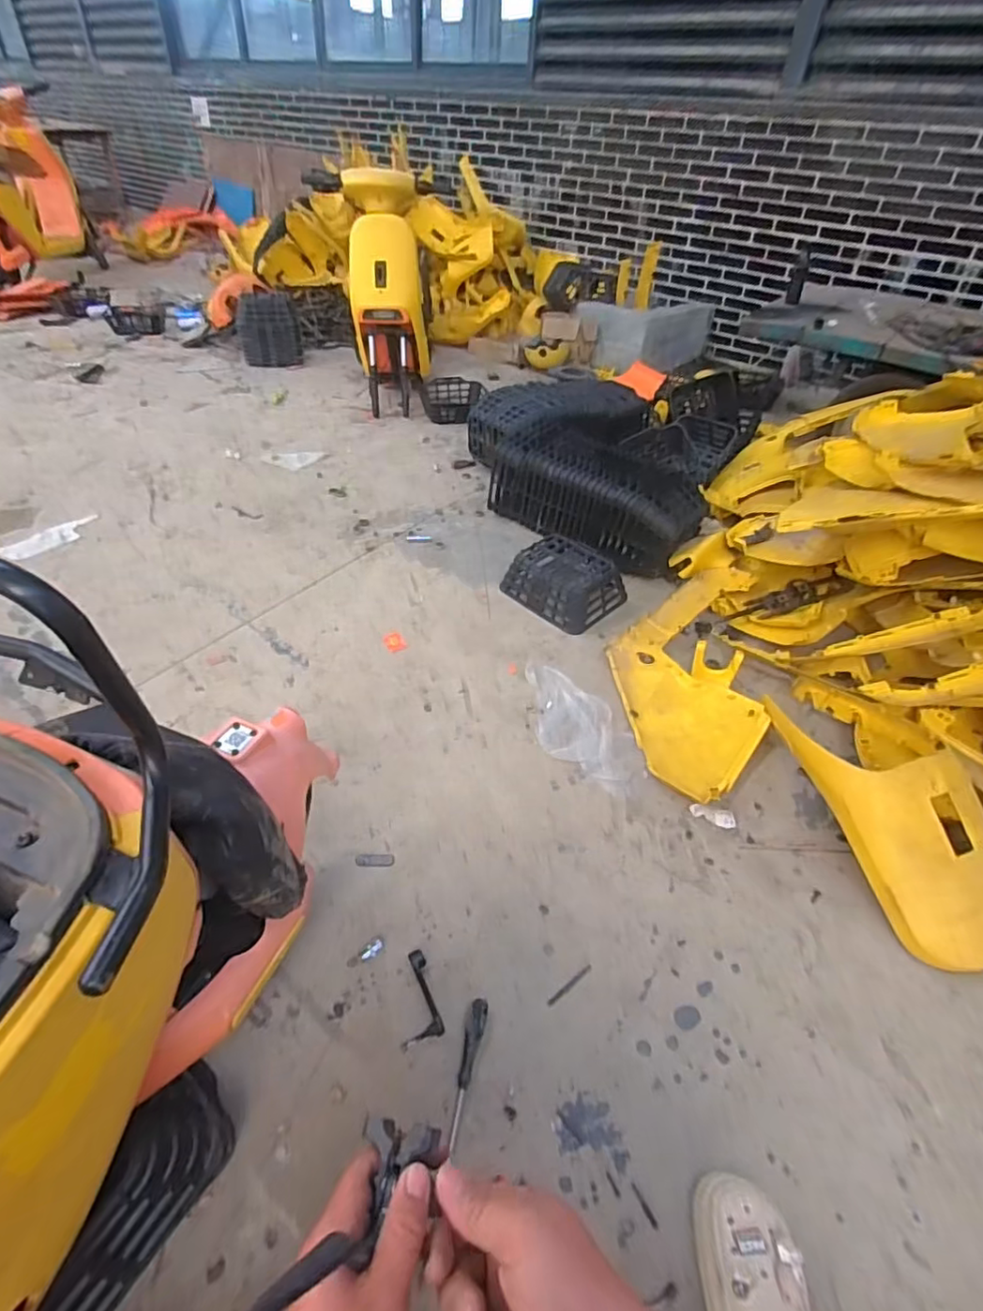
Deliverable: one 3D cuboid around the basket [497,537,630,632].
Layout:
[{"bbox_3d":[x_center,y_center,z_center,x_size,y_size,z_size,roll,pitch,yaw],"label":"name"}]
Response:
[{"bbox_3d":[0.212,-0.222,1.694,0.232,0.110,0.299,-31,52,-31],"label":"basket"}]

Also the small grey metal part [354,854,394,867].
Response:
[{"bbox_3d":[-0.217,0.383,1.091,0.071,0.004,0.024,0,43,-3],"label":"small grey metal part"}]

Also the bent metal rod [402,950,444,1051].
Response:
[{"bbox_3d":[-0.121,0.533,0.913,0.063,0.016,0.124,-12,45,-16],"label":"bent metal rod"}]

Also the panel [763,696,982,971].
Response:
[{"bbox_3d":[0.777,0.275,1.123,0.275,0.192,0.556,-4,43,-10],"label":"panel"}]

